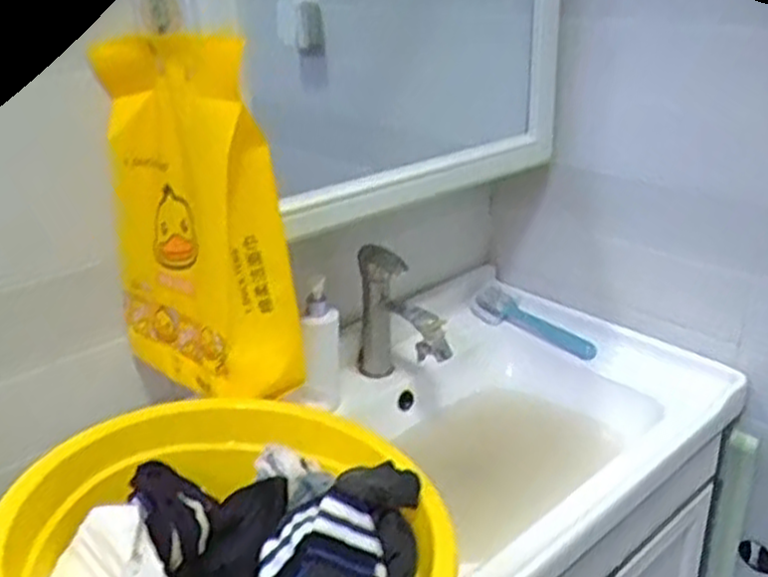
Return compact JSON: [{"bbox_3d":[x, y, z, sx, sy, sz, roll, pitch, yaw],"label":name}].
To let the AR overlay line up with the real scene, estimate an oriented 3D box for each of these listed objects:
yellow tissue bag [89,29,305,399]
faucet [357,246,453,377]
[{"bbox_3d":[-0.191,-0.077,0.825,0.123,0.335,0.206,-18,29,-33],"label":"yellow tissue bag"},{"bbox_3d":[0.021,0.049,1.088,0.050,0.192,0.154,-18,29,-33],"label":"faucet"}]

